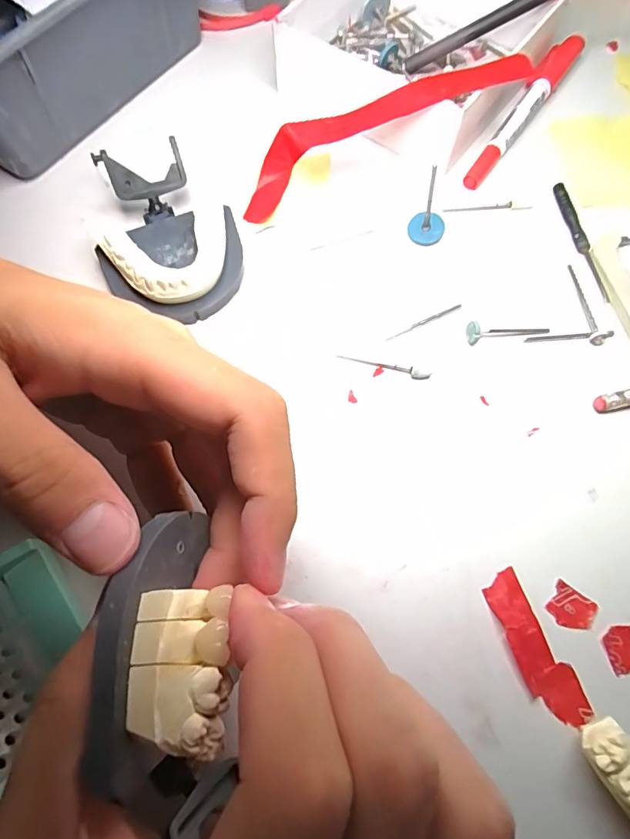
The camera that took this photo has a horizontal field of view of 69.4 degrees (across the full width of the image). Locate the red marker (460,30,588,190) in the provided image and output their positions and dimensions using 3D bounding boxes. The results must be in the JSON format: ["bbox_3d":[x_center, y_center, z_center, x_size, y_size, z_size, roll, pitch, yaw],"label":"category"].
[{"bbox_3d":[0.125,-0.187,0.272,0.015,0.012,0.137,33,73,12],"label":"red marker"}]

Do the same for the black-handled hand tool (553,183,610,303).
[{"bbox_3d":[0.143,-0.096,0.242,0.008,0.004,0.076,-9,70,-3],"label":"black-handled hand tool"}]

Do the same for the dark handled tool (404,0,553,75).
[{"bbox_3d":[0.121,-0.240,0.265,0.138,0.015,0.009,-18,69,17],"label":"dark handled tool"}]

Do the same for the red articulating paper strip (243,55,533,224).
[{"bbox_3d":[0.037,-0.152,0.241,0.166,0.029,0.032,-21,70,8],"label":"red articulating paper strip"}]

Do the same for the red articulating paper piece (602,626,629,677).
[{"bbox_3d":[0.120,0.088,0.173,0.014,0.004,0.016,-16,70,-6],"label":"red articulating paper piece"}]

